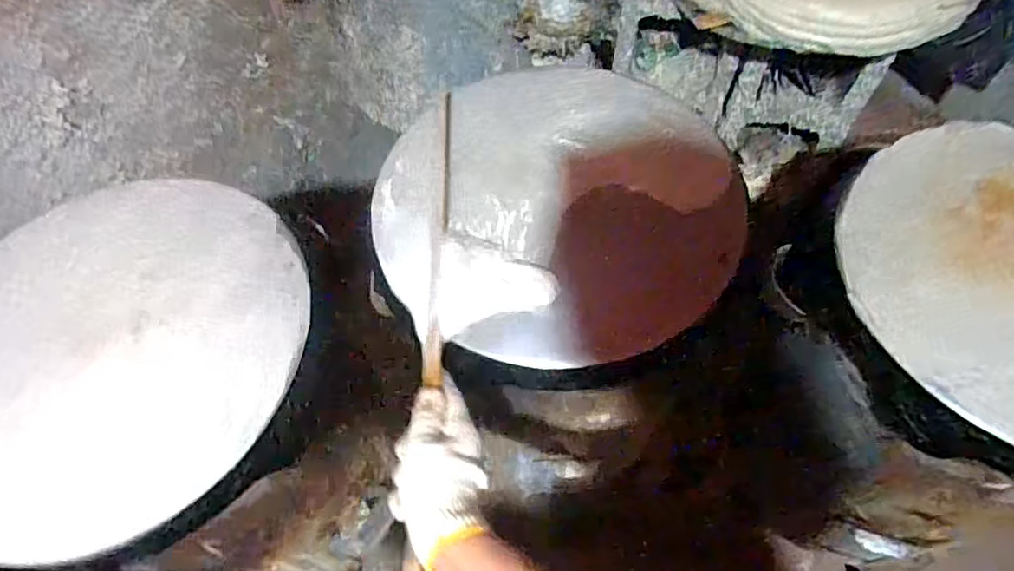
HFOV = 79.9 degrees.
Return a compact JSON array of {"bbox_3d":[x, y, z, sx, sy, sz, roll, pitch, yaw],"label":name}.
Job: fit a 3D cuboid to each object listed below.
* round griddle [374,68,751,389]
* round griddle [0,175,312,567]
[{"bbox_3d":[0.048,-0.088,0.631,0.358,0.052,0.391,-1,63,1],"label":"round griddle"},{"bbox_3d":[-0.364,0.055,0.548,0.350,0.032,0.342,-1,63,1],"label":"round griddle"}]

